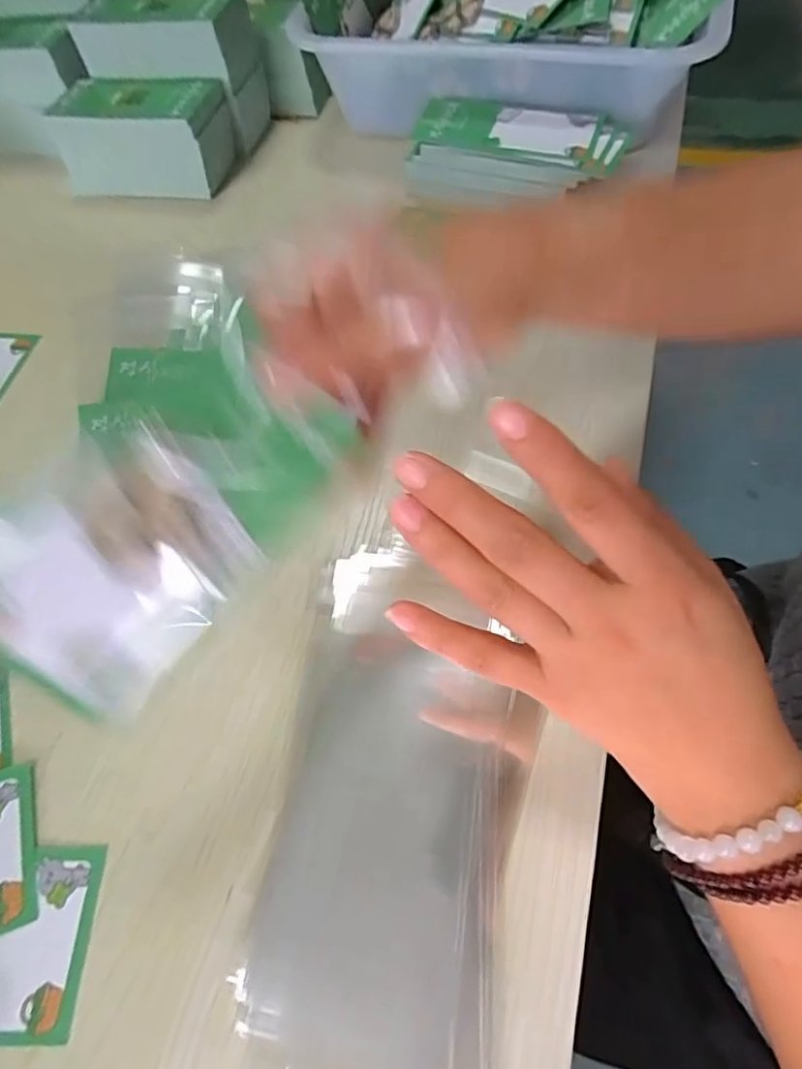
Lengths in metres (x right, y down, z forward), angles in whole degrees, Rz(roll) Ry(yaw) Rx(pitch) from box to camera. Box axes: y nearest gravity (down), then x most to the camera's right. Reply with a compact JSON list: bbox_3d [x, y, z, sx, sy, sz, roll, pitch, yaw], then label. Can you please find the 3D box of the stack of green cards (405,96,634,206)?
[{"bbox_3d":[0.089,-0.293,0.444,0.154,0.043,0.071,18,63,13],"label":"stack of green cards"}]

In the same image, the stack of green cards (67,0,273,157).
[{"bbox_3d":[-0.193,-0.411,0.501,0.135,0.094,0.080,10,61,9],"label":"stack of green cards"}]

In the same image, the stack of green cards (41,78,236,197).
[{"bbox_3d":[-0.214,-0.334,0.484,0.144,0.061,0.081,6,61,7],"label":"stack of green cards"}]

